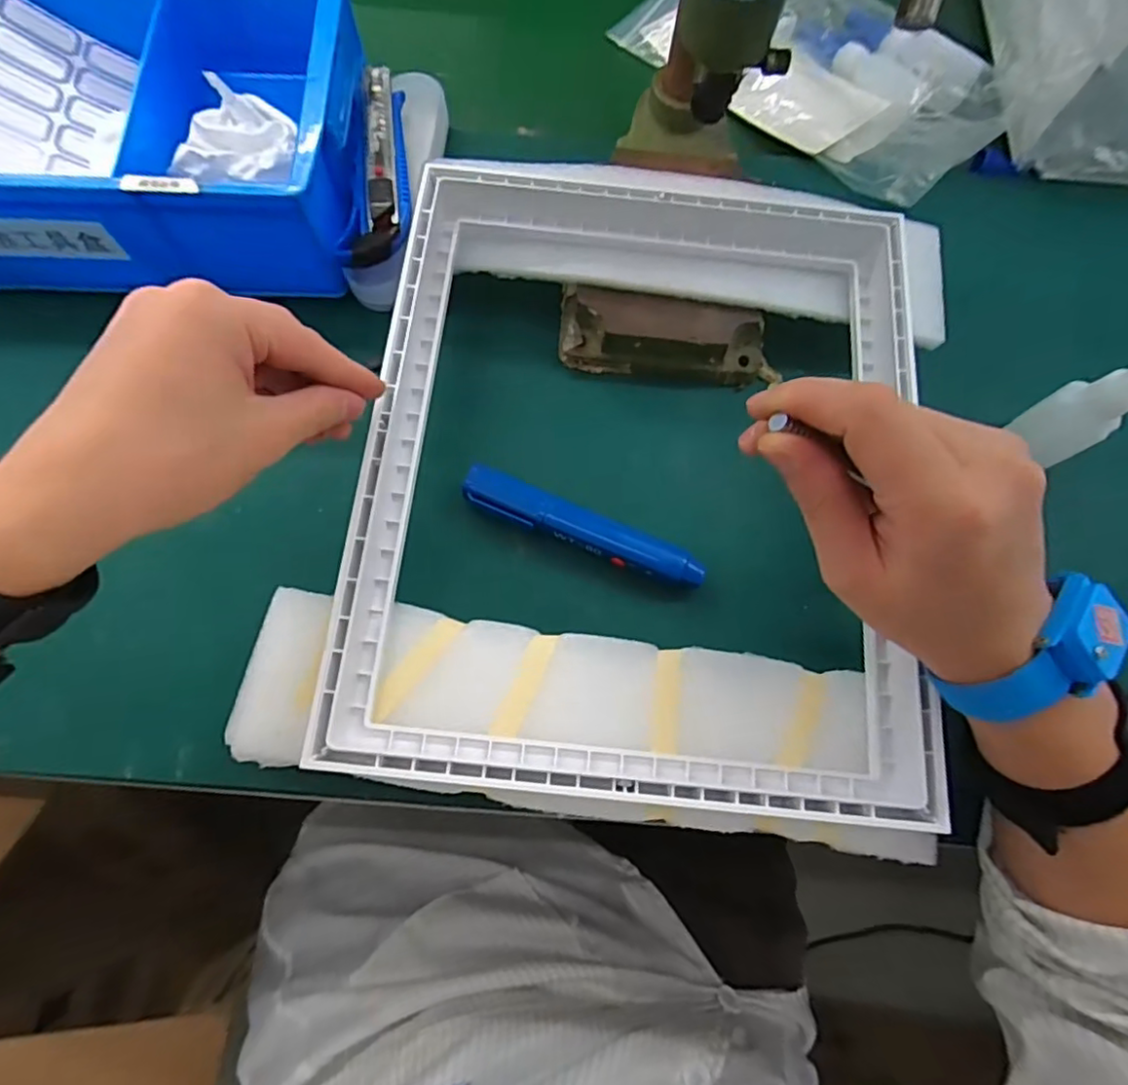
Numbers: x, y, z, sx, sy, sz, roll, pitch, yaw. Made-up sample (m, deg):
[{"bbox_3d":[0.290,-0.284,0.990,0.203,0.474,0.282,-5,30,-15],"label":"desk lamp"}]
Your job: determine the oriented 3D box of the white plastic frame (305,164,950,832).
[{"bbox_3d":[0.039,-0.043,0.314,0.273,0.028,0.330,5,73,0],"label":"white plastic frame"}]

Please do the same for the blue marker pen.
[{"bbox_3d":[0.010,-0.005,0.351,0.140,0.024,0.020,22,74,5],"label":"blue marker pen"}]

